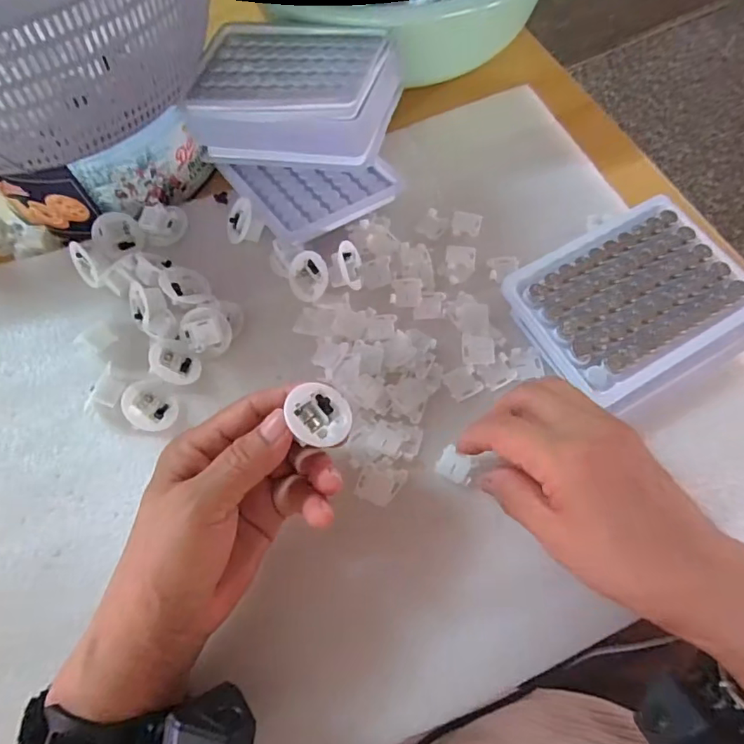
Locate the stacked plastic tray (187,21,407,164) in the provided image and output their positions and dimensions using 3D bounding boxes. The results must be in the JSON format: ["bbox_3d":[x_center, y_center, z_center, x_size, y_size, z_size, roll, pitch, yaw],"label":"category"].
[{"bbox_3d":[-0.053,-0.192,0.352,0.132,0.050,0.101,15,68,7],"label":"stacked plastic tray"}]

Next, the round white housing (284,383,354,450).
[{"bbox_3d":[-0.026,0.022,0.249,0.029,0.012,0.033,4,56,-23],"label":"round white housing"}]

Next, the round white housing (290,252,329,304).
[{"bbox_3d":[-0.043,-0.064,0.343,0.033,0.005,0.032,6,100,35],"label":"round white housing"}]

